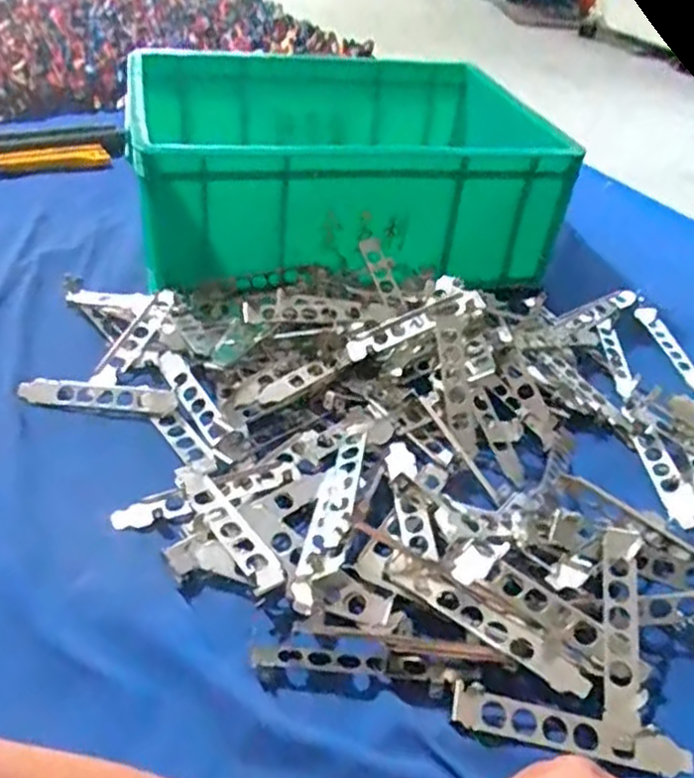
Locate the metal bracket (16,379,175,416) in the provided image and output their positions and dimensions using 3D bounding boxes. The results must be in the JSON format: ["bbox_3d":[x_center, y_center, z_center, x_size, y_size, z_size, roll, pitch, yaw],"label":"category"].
[{"bbox_3d":[-0.184,0.003,0.537,0.114,0.008,0.025,5,38,-1],"label":"metal bracket"}]

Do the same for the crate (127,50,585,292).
[{"bbox_3d":[-0.017,-0.233,0.751,0.390,0.134,0.325,-7,40,-16],"label":"crate"}]

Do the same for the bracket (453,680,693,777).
[{"bbox_3d":[0.113,0.169,0.357,0.118,0.009,0.022,11,39,6],"label":"bracket"}]

